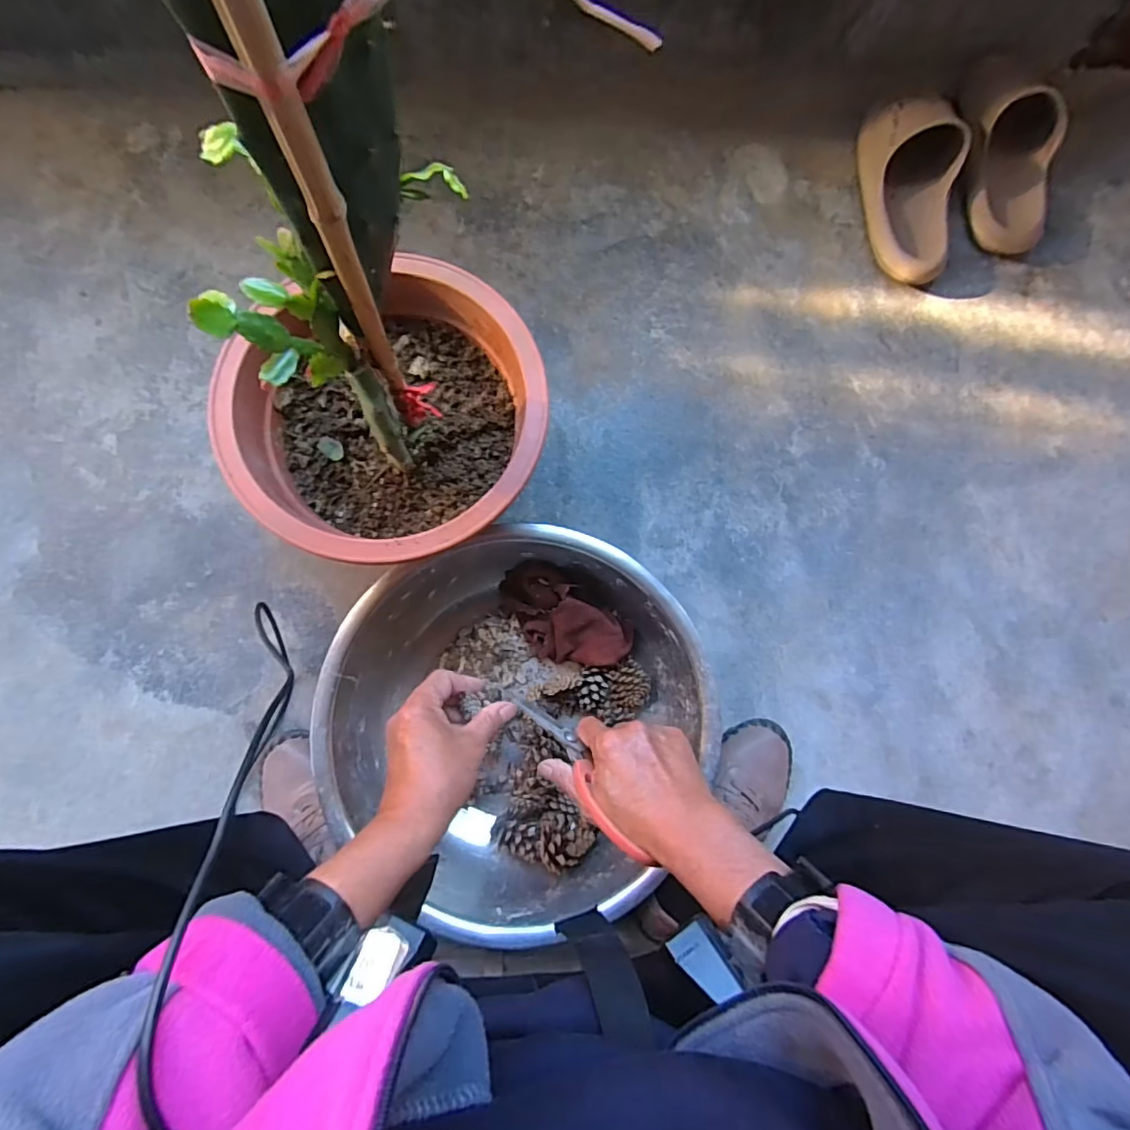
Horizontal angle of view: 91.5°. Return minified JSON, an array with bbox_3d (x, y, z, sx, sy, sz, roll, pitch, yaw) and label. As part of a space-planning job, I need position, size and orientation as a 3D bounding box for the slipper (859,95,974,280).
[{"bbox_3d":[0.449,-0.488,0.709,0.107,0.077,0.231,3,81,-2],"label":"slipper"}]

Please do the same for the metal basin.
[{"bbox_3d":[-0.041,0.158,0.583,0.371,0.141,0.358,1,80,-4],"label":"metal basin"}]

